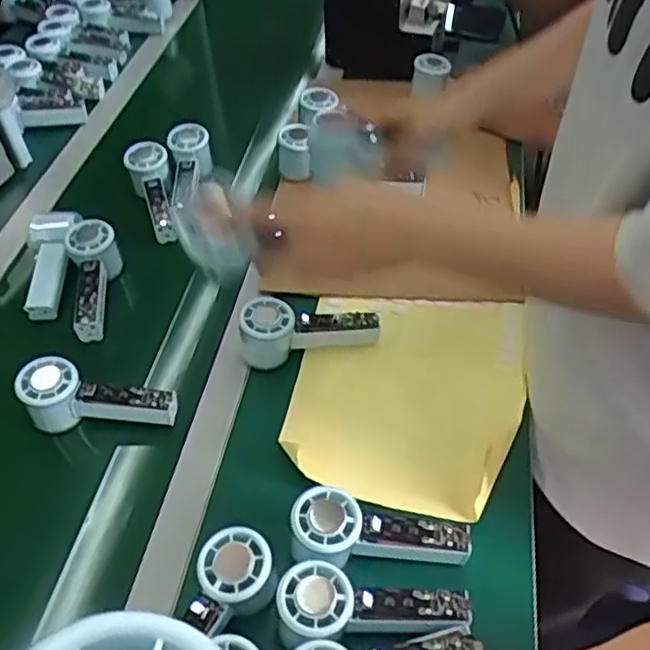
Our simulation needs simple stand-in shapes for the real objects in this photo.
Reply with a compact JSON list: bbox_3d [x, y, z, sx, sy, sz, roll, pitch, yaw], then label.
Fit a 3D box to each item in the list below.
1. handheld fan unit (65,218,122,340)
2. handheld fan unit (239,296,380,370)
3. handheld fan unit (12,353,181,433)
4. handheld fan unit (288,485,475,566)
[{"bbox_3d":[-0.274,-0.052,0.799,0.060,0.054,0.156,-5,61,-4],"label":"handheld fan unit"},{"bbox_3d":[-0.017,0.001,0.726,0.155,0.059,0.049,-11,49,-9],"label":"handheld fan unit"},{"bbox_3d":[-0.226,0.075,0.669,0.146,0.056,0.051,9,48,8],"label":"handheld fan unit"},{"bbox_3d":[0.046,0.179,0.570,0.151,0.029,0.061,12,47,-8],"label":"handheld fan unit"}]

